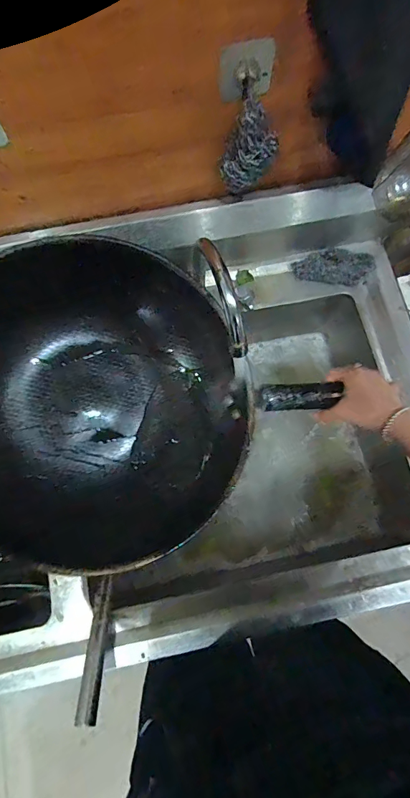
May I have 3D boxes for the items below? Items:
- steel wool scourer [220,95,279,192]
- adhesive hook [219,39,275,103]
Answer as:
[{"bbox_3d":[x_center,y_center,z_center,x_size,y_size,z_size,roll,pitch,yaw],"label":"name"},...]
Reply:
[{"bbox_3d":[0.052,-0.289,0.464,0.054,0.084,0.053,-40,79,-9],"label":"steel wool scourer"},{"bbox_3d":[0.044,-0.340,0.416,0.054,0.048,0.016,-2,76,-1],"label":"adhesive hook"}]

